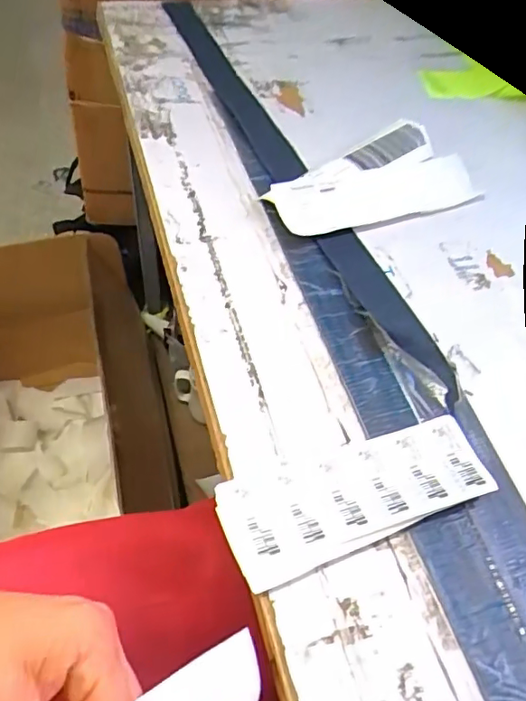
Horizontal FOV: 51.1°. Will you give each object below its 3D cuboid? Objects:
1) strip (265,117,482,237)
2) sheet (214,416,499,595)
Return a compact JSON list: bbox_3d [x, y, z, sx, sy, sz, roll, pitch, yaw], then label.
[{"bbox_3d":[0.101,-0.154,0.505,0.203,0.021,0.101,-25,59,-23],"label":"strip"},{"bbox_3d":[0.054,0.084,0.317,0.155,0.016,0.058,-14,55,-16],"label":"sheet"}]

